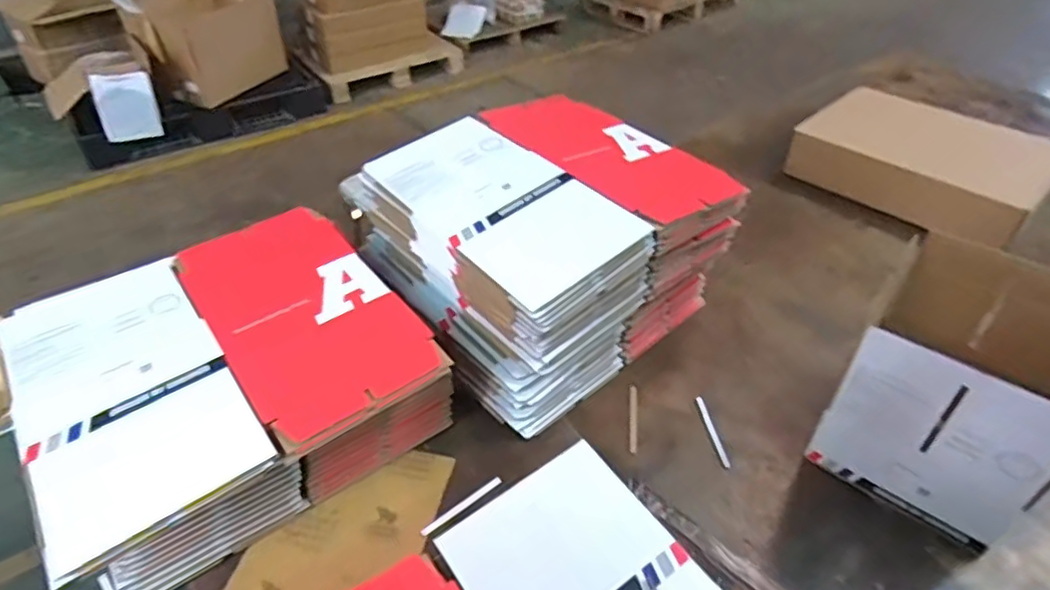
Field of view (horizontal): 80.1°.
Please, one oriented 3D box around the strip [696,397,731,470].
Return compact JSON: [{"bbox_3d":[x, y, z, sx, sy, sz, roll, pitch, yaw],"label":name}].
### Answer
[{"bbox_3d":[0.215,0.154,0.713,0.009,0.006,0.094,-6,40,-5],"label":"strip"}]

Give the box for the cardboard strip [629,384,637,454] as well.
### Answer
[{"bbox_3d":[0.127,0.143,0.731,0.009,0.005,0.096,3,40,6],"label":"cardboard strip"}]

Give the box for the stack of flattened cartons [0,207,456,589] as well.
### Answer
[{"bbox_3d":[-0.302,0.095,0.673,0.357,0.166,0.342,-28,48,-27],"label":"stack of flattened cartons"}]

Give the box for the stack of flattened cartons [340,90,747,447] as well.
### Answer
[{"bbox_3d":[0.022,-0.068,0.805,0.351,0.234,0.331,-30,49,-29],"label":"stack of flattened cartons"}]

